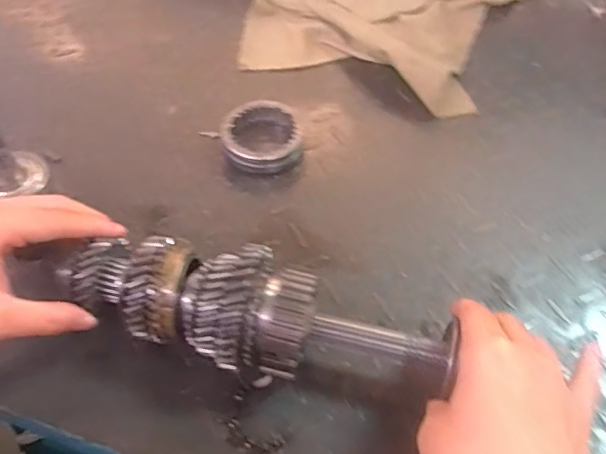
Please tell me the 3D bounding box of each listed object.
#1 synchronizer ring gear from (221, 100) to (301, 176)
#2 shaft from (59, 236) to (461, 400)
[{"bbox_3d":[-0.037,-0.076,0.482,0.063,0.023,0.069,-13,56,-9],"label":"synchronizer ring gear"},{"bbox_3d":[-0.027,0.058,0.348,0.240,0.072,0.063,14,56,4],"label":"shaft"}]

